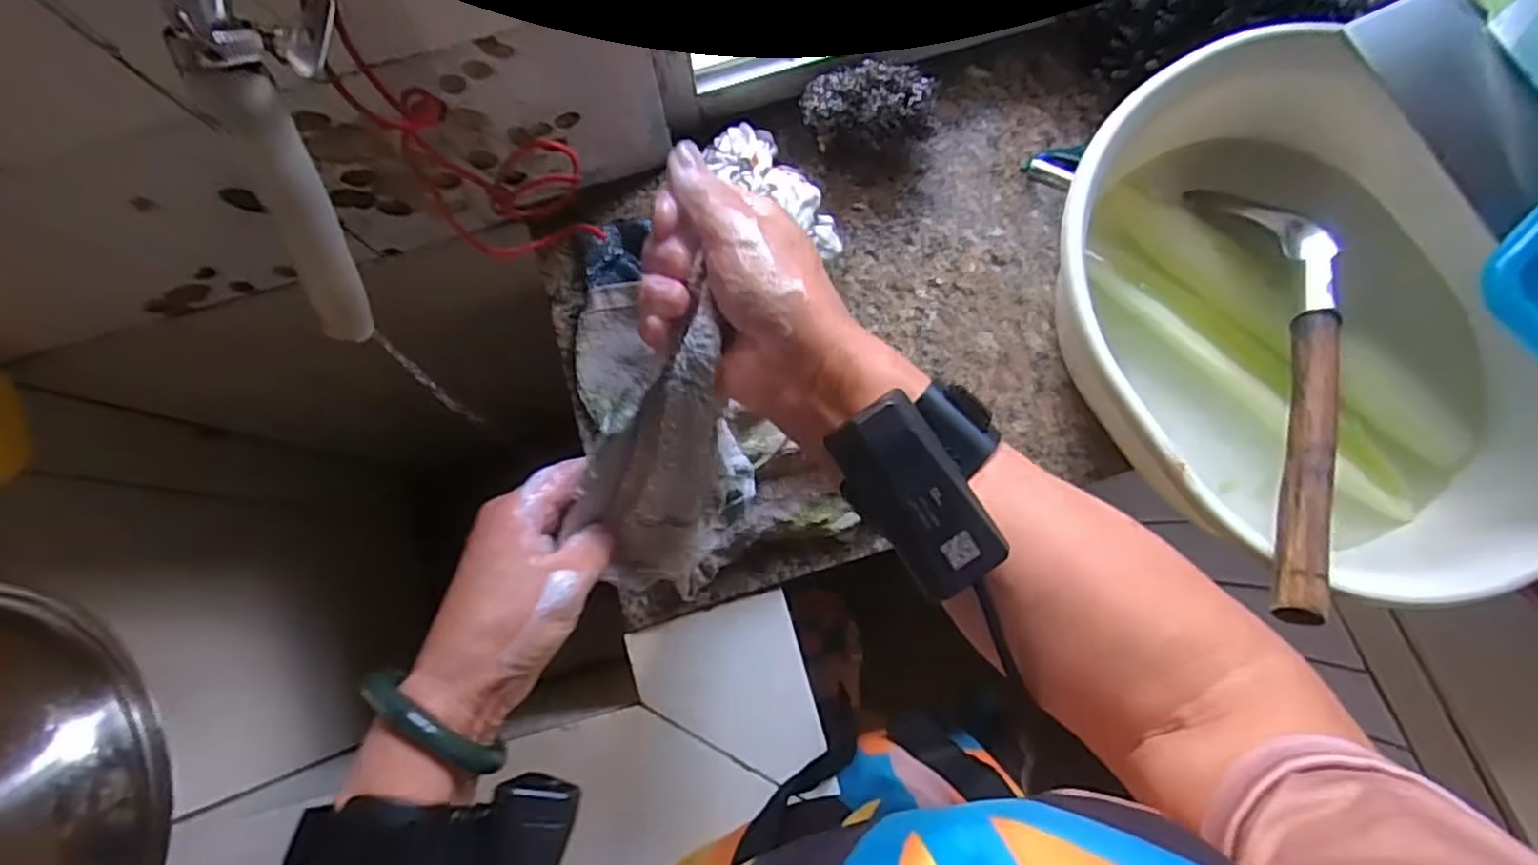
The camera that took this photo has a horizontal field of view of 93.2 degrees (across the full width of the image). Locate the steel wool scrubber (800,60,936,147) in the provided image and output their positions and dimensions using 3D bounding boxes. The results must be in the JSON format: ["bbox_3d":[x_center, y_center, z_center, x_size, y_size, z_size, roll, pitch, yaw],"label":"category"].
[{"bbox_3d":[0.067,-0.223,0.507,0.091,0.051,0.046,-1,81,0],"label":"steel wool scrubber"}]

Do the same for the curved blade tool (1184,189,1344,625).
[{"bbox_3d":[0.281,-0.043,0.408,0.053,0.056,0.301,15,64,2],"label":"curved blade tool"}]

